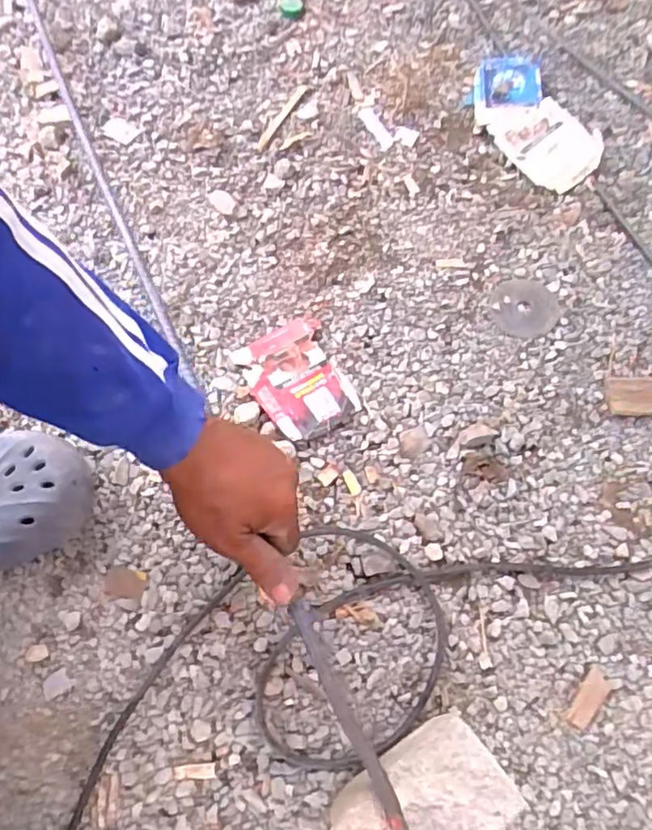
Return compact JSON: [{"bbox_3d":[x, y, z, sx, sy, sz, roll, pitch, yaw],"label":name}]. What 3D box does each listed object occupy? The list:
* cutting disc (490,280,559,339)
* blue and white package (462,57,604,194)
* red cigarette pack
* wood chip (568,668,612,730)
[{"bbox_3d":[0.195,-0.104,0.575,0.063,0.004,0.066,0,67,0],"label":"cutting disc"},{"bbox_3d":[0.236,-0.342,0.680,0.099,0.016,0.199,-22,69,-9],"label":"blue and white package"},{"bbox_3d":[-0.027,-0.032,0.546,0.083,0.014,0.115,-28,69,-11],"label":"red cigarette pack"},{"bbox_3d":[0.201,0.216,0.446,0.017,0.004,0.045,37,72,15],"label":"wood chip"}]

